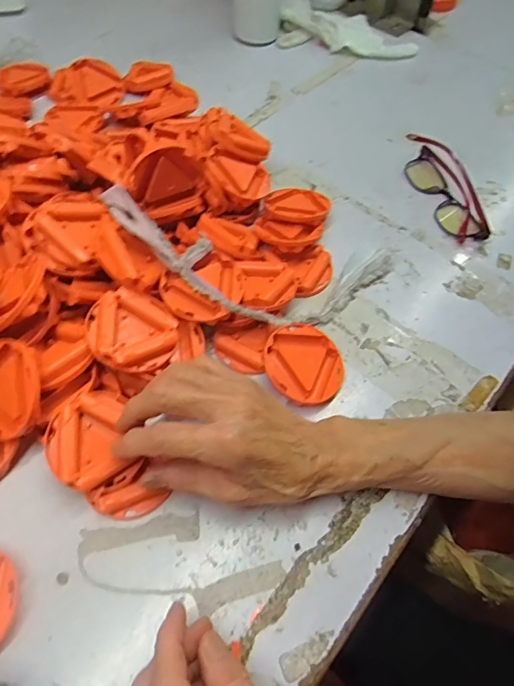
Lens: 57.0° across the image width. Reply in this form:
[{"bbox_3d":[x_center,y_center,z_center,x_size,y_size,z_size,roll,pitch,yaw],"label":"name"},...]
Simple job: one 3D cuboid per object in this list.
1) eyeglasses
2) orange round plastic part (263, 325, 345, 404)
[{"bbox_3d":[0.191,-0.159,0.483,0.034,0.045,0.128,-14,58,-11],"label":"eyeglasses"},{"bbox_3d":[0.036,0.016,0.367,0.063,0.007,0.065,8,63,-16],"label":"orange round plastic part"}]

